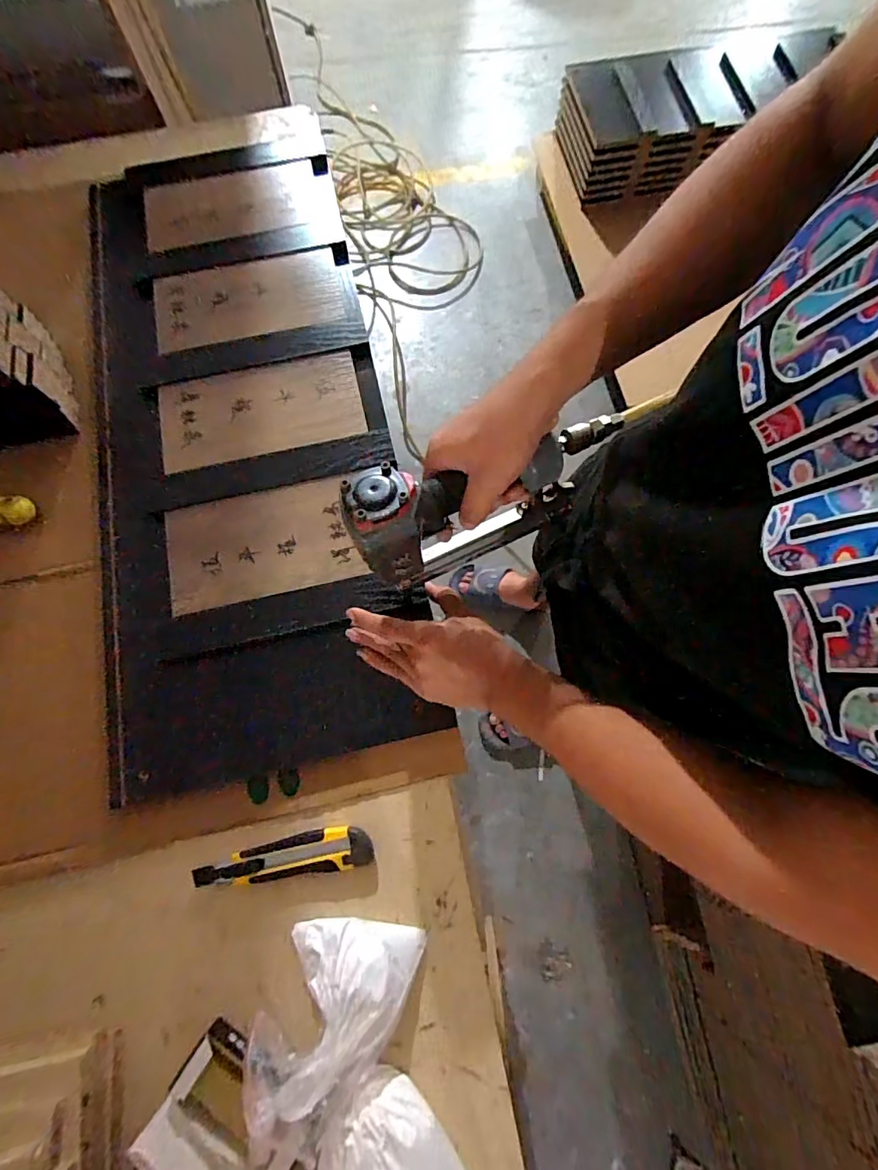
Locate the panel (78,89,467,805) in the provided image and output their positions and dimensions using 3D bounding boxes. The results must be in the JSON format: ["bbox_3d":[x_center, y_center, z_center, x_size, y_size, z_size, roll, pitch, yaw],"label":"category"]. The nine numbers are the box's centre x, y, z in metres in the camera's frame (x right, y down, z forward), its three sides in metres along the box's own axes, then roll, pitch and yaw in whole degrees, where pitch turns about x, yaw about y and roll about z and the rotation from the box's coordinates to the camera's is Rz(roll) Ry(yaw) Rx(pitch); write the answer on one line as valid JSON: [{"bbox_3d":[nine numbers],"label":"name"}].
[{"bbox_3d":[-0.251,-0.233,0.639,0.350,0.033,0.898,-10,74,-3],"label":"panel"}]

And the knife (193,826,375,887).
[{"bbox_3d":[-0.157,0.274,0.506,0.175,0.013,0.039,-6,75,-2],"label":"knife"}]

